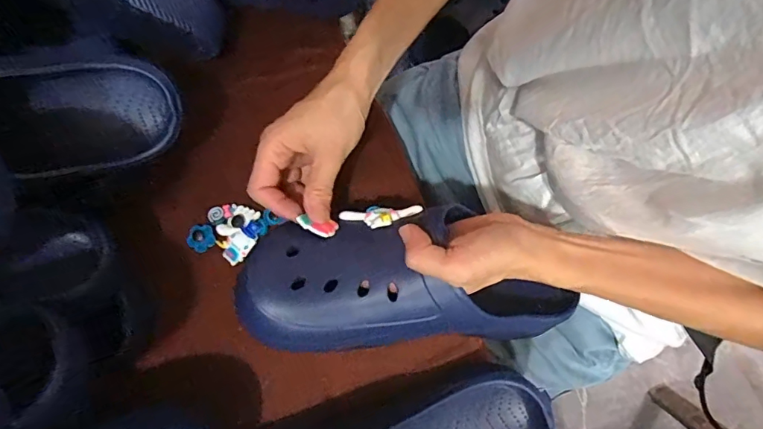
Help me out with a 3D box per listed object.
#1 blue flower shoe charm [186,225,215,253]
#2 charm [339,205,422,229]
[{"bbox_3d":[-0.163,0.021,0.433,0.023,0.004,0.024,-14,79,-4],"label":"blue flower shoe charm"},{"bbox_3d":[-0.002,0.001,0.377,0.064,0.019,0.020,-3,78,13],"label":"charm"}]

